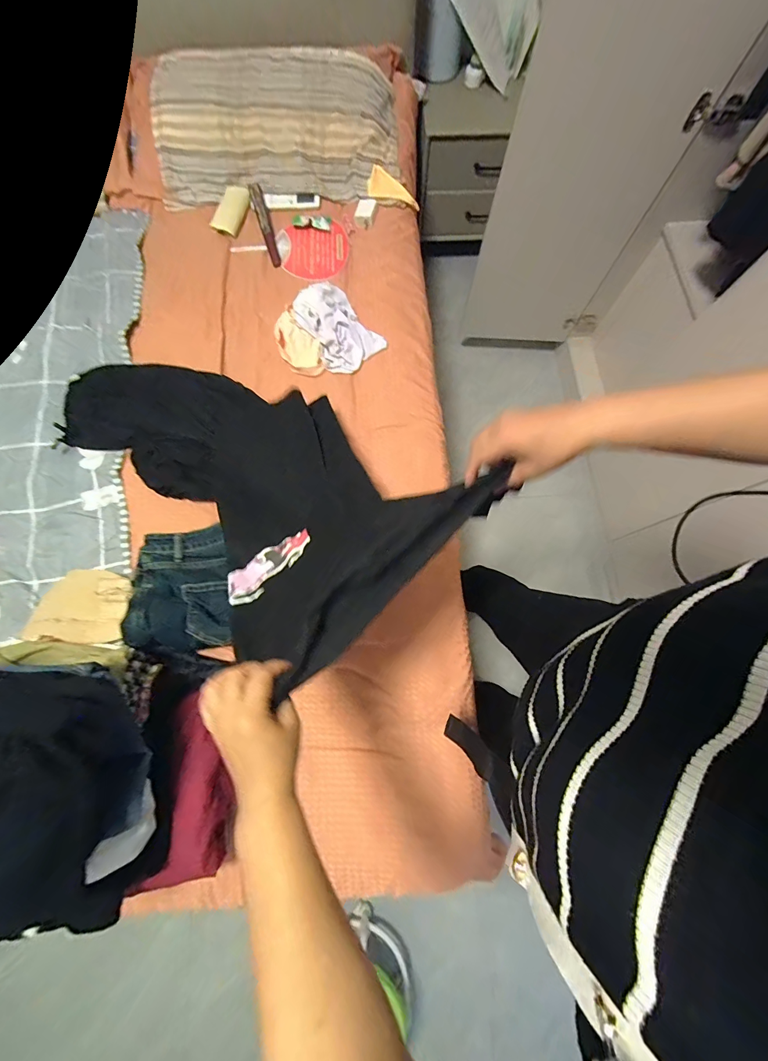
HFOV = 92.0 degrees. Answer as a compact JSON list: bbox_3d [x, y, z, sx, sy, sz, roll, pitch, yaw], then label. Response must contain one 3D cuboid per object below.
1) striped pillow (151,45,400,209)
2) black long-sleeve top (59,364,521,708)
[{"bbox_3d":[-0.304,-1.176,1.064,0.686,0.124,0.416,-6,74,-2],"label":"striped pillow"},{"bbox_3d":[-0.286,-0.142,0.721,0.369,0.175,0.948,-46,55,-12],"label":"black long-sleeve top"}]

